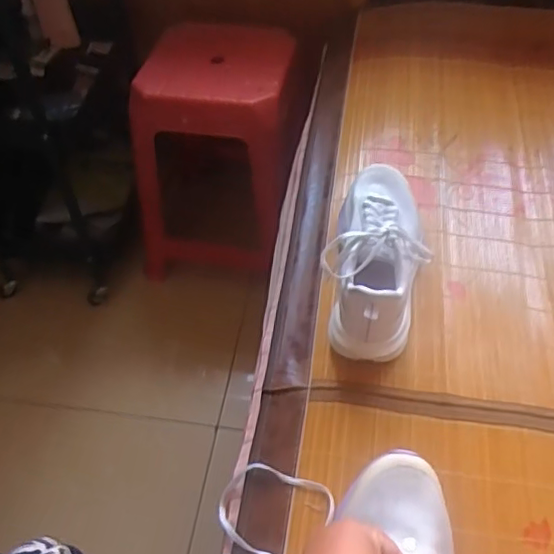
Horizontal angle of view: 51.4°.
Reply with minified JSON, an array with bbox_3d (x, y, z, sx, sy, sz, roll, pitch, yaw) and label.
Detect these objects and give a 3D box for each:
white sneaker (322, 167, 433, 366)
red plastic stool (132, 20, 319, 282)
[{"bbox_3d":[0.116,-0.027,0.644,0.089,0.108,0.261,10,51,9],"label":"white sneaker"},{"bbox_3d":[-0.121,-0.217,1.272,0.313,0.508,0.317,8,51,8],"label":"red plastic stool"}]

